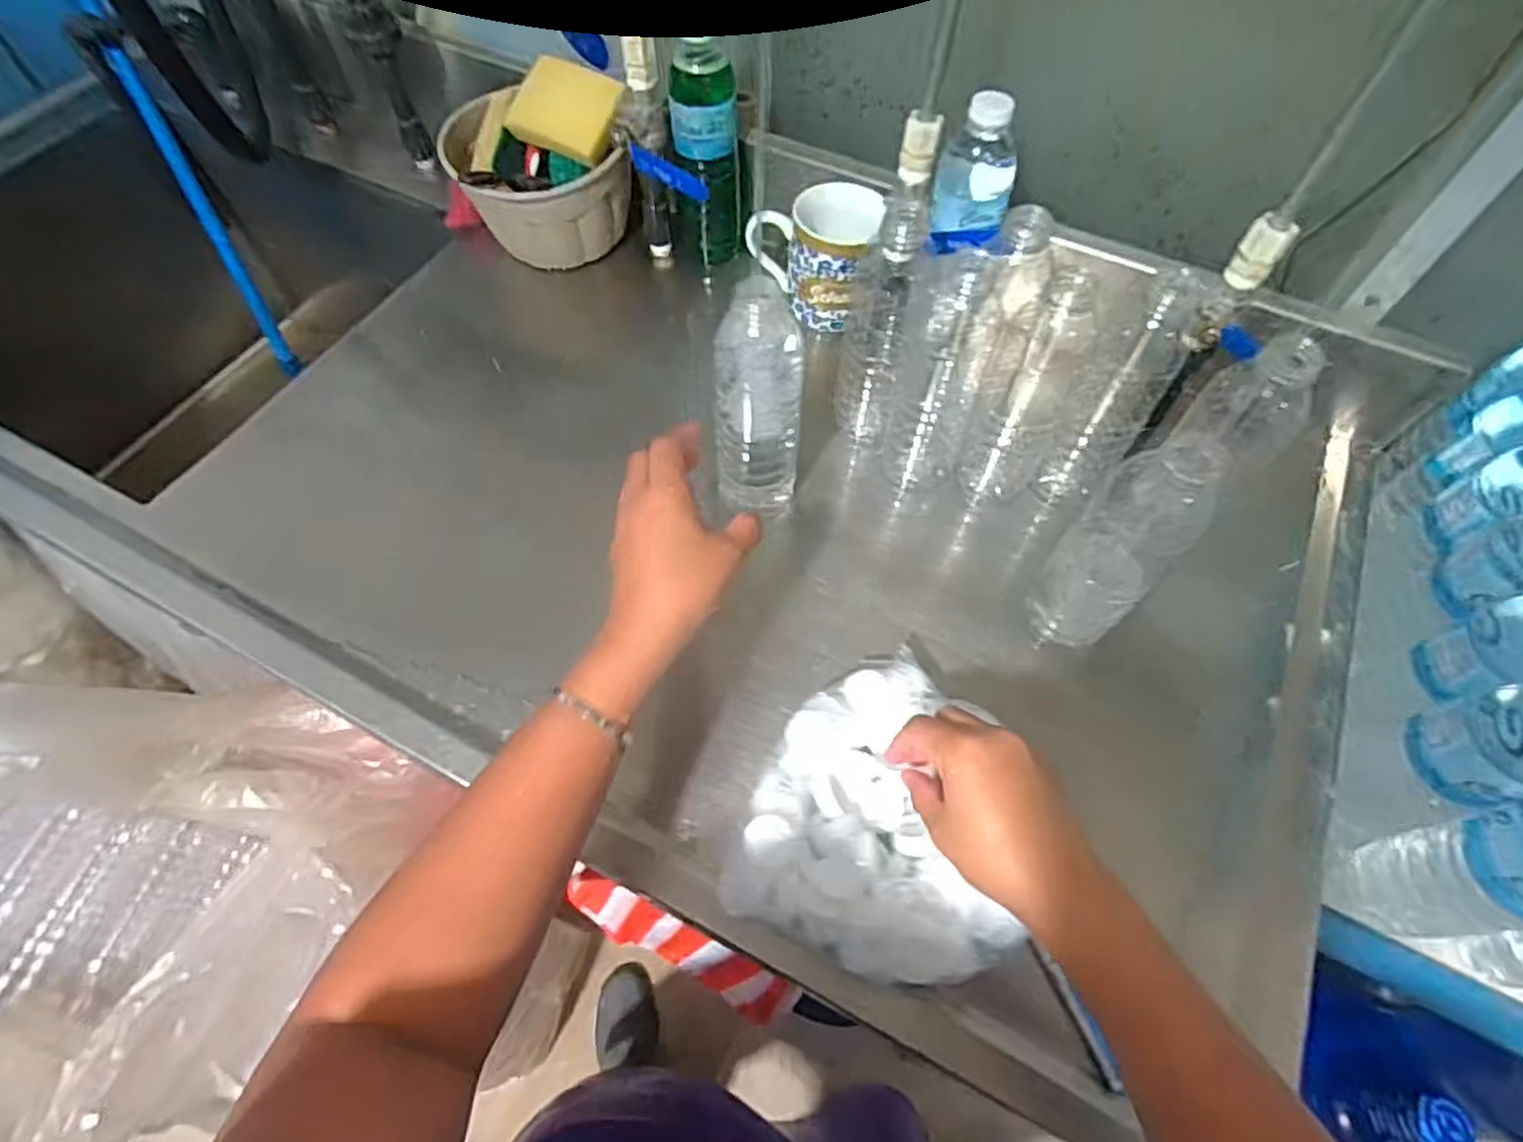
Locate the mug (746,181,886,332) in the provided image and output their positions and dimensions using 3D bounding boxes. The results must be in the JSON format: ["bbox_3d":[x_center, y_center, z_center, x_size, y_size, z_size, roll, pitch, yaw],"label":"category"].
[{"bbox_3d":[0.046,-0.292,0.682,0.119,0.093,0.085,12,60,5],"label":"mug"}]

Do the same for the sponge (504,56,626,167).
[{"bbox_3d":[-0.180,-0.430,0.688,0.112,0.020,0.077,32,99,15],"label":"sponge"}]

